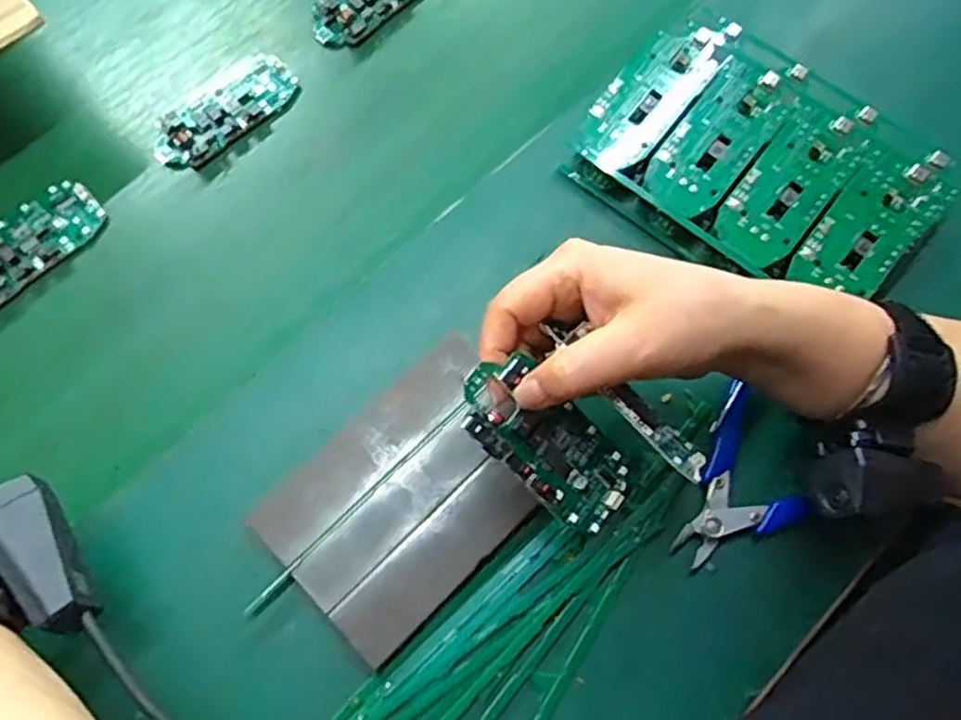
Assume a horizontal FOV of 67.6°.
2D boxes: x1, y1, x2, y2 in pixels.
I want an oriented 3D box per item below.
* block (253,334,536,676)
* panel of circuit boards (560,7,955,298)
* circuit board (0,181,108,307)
[{"bbox_3d":[-0.034,0.067,0.372,0.141,0.022,0.099,-42,73,-17],"label":"block"},{"bbox_3d":[0.168,-0.121,0.428,0.192,0.025,0.145,37,84,11],"label":"panel of circuit boards"},{"bbox_3d":[-0.276,-0.068,0.435,0.046,0.012,0.097,38,71,15],"label":"circuit board"}]

